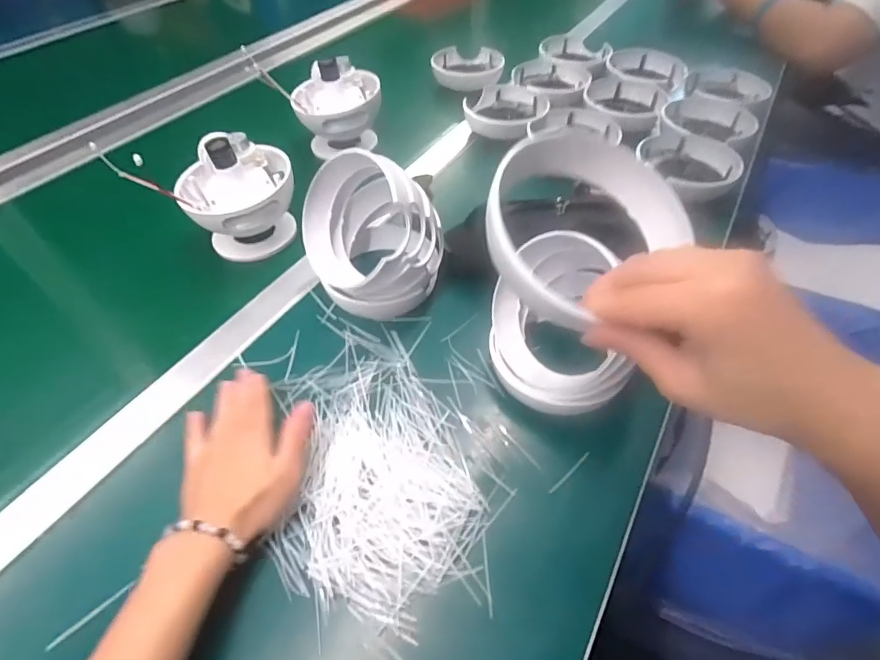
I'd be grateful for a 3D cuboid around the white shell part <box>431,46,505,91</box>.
[{"bbox_3d":[0.047,-0.438,0.792,0.116,0.029,0.102,8,51,10],"label":"white shell part"}]

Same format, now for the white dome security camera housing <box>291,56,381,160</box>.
[{"bbox_3d":[-0.136,-0.298,0.647,0.111,0.121,0.092,-10,50,-4],"label":"white dome security camera housing"}]

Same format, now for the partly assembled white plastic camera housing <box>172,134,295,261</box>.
[{"bbox_3d":[-0.215,-0.142,0.521,0.114,0.128,0.102,-21,52,-14],"label":"partly assembled white plastic camera housing"}]

